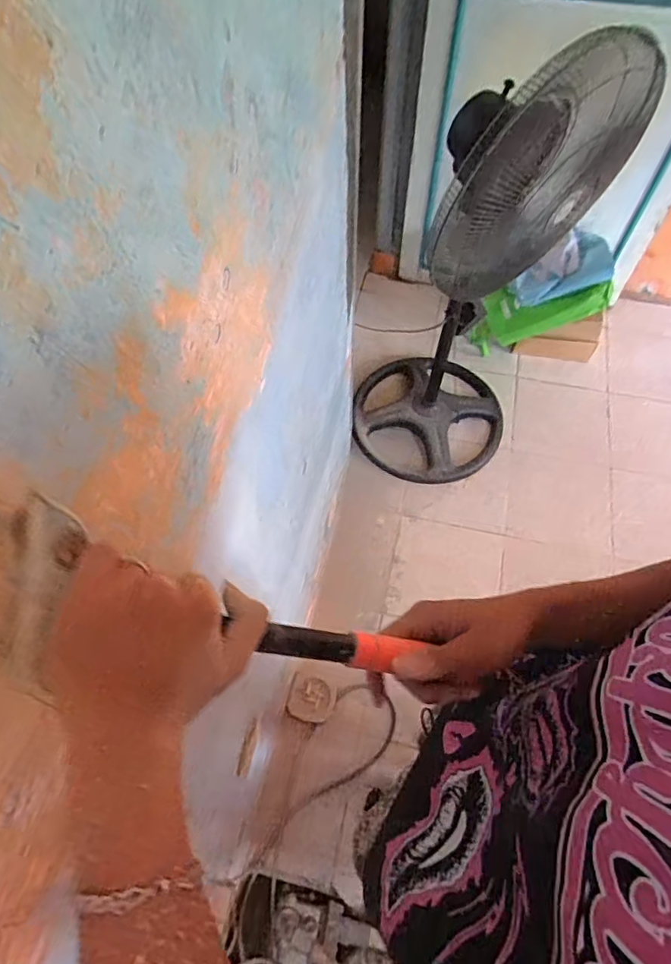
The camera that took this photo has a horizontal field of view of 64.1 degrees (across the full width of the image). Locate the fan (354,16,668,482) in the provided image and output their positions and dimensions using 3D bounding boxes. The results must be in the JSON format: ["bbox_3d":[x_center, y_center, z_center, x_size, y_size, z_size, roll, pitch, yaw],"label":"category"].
[{"bbox_3d":[0.299,-0.468,1.301,0.447,1.060,0.489,39,67,20],"label":"fan"}]

